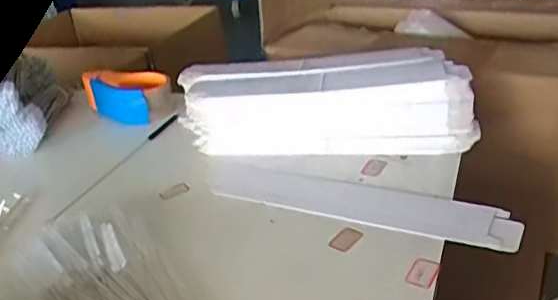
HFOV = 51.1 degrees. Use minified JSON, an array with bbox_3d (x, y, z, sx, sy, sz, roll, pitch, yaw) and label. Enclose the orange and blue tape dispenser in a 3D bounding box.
[{"bbox_3d":[-0.252,-0.092,0.954,0.154,0.073,0.061,13,33,33],"label":"orange and blue tape dispenser"}]

